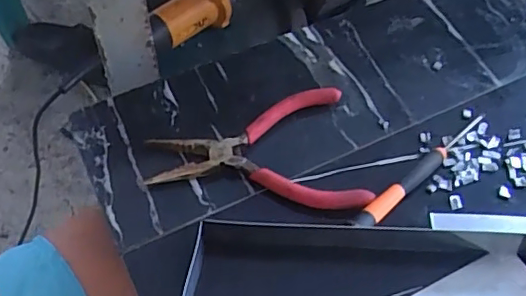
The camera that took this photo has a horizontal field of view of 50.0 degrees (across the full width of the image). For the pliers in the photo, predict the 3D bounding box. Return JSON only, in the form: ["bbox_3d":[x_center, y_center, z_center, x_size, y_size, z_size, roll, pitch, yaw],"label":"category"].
[{"bbox_3d":[-0.006,0.007,0.388,0.140,0.013,0.099,-6,54,-7],"label":"pliers"}]

